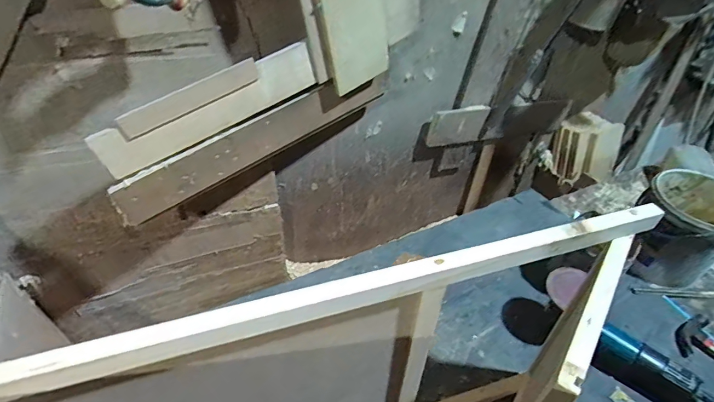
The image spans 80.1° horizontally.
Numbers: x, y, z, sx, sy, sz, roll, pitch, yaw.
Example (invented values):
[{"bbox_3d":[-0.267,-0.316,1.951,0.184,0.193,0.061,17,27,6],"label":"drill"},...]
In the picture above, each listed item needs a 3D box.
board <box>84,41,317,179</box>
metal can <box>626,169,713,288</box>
[{"bbox_3d":[-0.225,-0.144,0.674,0.352,0.085,0.017,-33,54,-19],"label":"board"},{"bbox_3d":[0.684,0.065,0.915,0.194,0.189,0.176,-26,51,-30],"label":"metal can"}]

